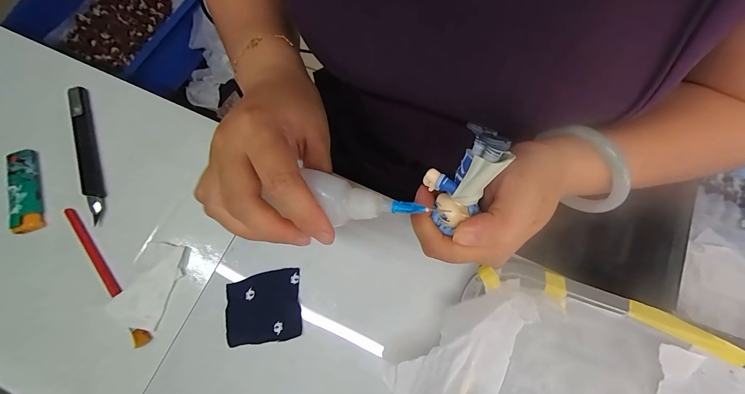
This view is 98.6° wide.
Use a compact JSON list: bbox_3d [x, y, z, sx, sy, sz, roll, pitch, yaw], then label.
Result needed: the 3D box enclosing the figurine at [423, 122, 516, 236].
[{"bbox_3d":[0.046,-0.010,0.169,0.030,0.020,0.057,31,119,9],"label":"figurine"}]

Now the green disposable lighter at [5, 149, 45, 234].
[{"bbox_3d":[-0.321,-0.005,0.296,0.023,0.015,0.078,-18,75,-4],"label":"green disposable lighter"}]

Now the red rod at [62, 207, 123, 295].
[{"bbox_3d":[-0.246,0.048,0.281,0.010,0.007,0.096,-39,77,-9],"label":"red rod"}]

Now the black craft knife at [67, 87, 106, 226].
[{"bbox_3d":[-0.272,-0.045,0.304,0.016,0.010,0.142,-19,75,-4],"label":"black craft knife"}]

